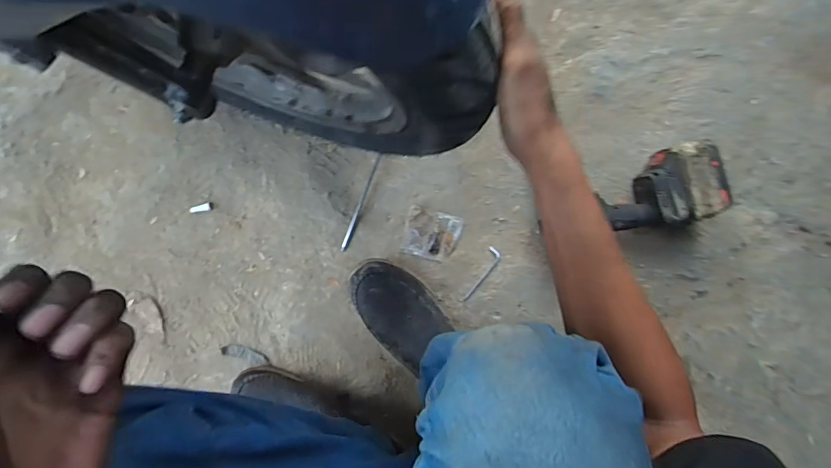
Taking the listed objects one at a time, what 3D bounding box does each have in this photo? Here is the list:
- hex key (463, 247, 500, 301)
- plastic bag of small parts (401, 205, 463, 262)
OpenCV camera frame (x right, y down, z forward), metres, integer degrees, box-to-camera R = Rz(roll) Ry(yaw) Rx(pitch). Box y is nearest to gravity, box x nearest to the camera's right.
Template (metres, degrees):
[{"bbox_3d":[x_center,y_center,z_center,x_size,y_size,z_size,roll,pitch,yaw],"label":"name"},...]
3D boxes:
[{"bbox_3d":[0.103,0.065,0.708,0.022,0.006,0.093,31,88,-8],"label":"hex key"},{"bbox_3d":[0.025,0.002,0.700,0.082,0.007,0.073,14,91,-8],"label":"plastic bag of small parts"}]

